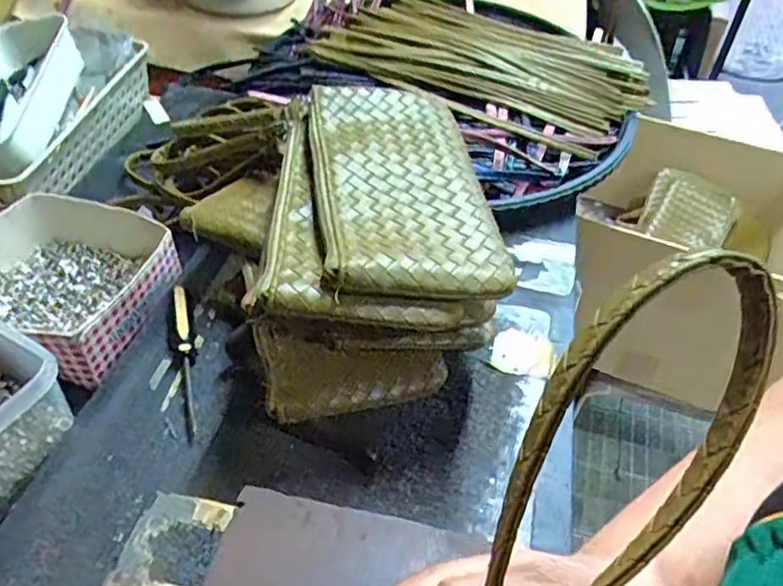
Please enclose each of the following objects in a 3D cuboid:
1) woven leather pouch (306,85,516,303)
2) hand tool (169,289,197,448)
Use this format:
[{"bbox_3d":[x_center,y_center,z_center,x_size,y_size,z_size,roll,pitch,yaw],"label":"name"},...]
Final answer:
[{"bbox_3d":[0.003,-0.074,0.408,0.104,0.020,0.197,-6,47,-5],"label":"woven leather pouch"},{"bbox_3d":[-0.147,0.046,0.452,0.017,0.015,0.127,-13,47,-14],"label":"hand tool"}]

